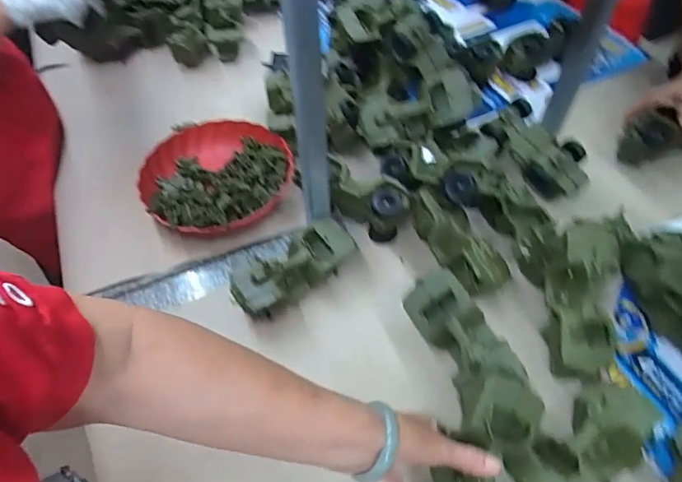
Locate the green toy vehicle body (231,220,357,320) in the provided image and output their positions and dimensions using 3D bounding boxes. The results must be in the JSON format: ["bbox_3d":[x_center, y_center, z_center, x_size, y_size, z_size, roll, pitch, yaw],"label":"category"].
[{"bbox_3d":[-0.065,0.035,0.636,0.175,0.056,0.081,-38,61,-23],"label":"green toy vehicle body"}]

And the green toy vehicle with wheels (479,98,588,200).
[{"bbox_3d":[0.324,-0.146,0.757,0.078,0.059,0.178,-32,74,-20],"label":"green toy vehicle with wheels"}]

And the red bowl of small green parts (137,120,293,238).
[{"bbox_3d":[-0.201,-0.106,0.759,0.234,0.047,0.237,-1,54,1],"label":"red bowl of small green parts"}]

